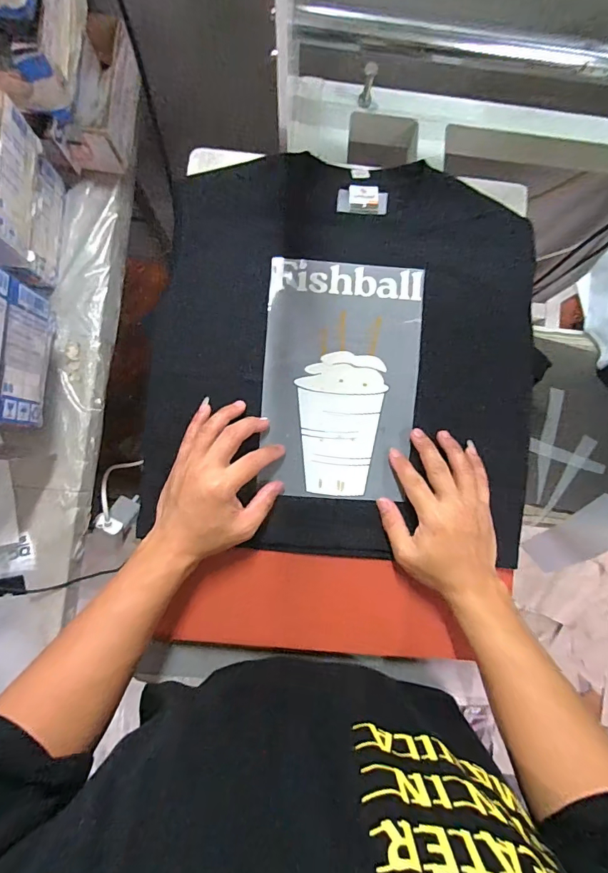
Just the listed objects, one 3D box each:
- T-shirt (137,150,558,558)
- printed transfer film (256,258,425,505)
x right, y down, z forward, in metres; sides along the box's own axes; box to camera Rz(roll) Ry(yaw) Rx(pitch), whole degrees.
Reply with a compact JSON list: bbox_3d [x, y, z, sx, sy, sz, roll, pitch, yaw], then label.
[{"bbox_3d":[0.047,-0.092,0.470,0.408,0.018,0.426,4,86,-3],"label":"T-shirt"},{"bbox_3d":[0.039,-0.062,0.463,0.162,0.005,0.254,5,87,-1],"label":"printed transfer film"}]

